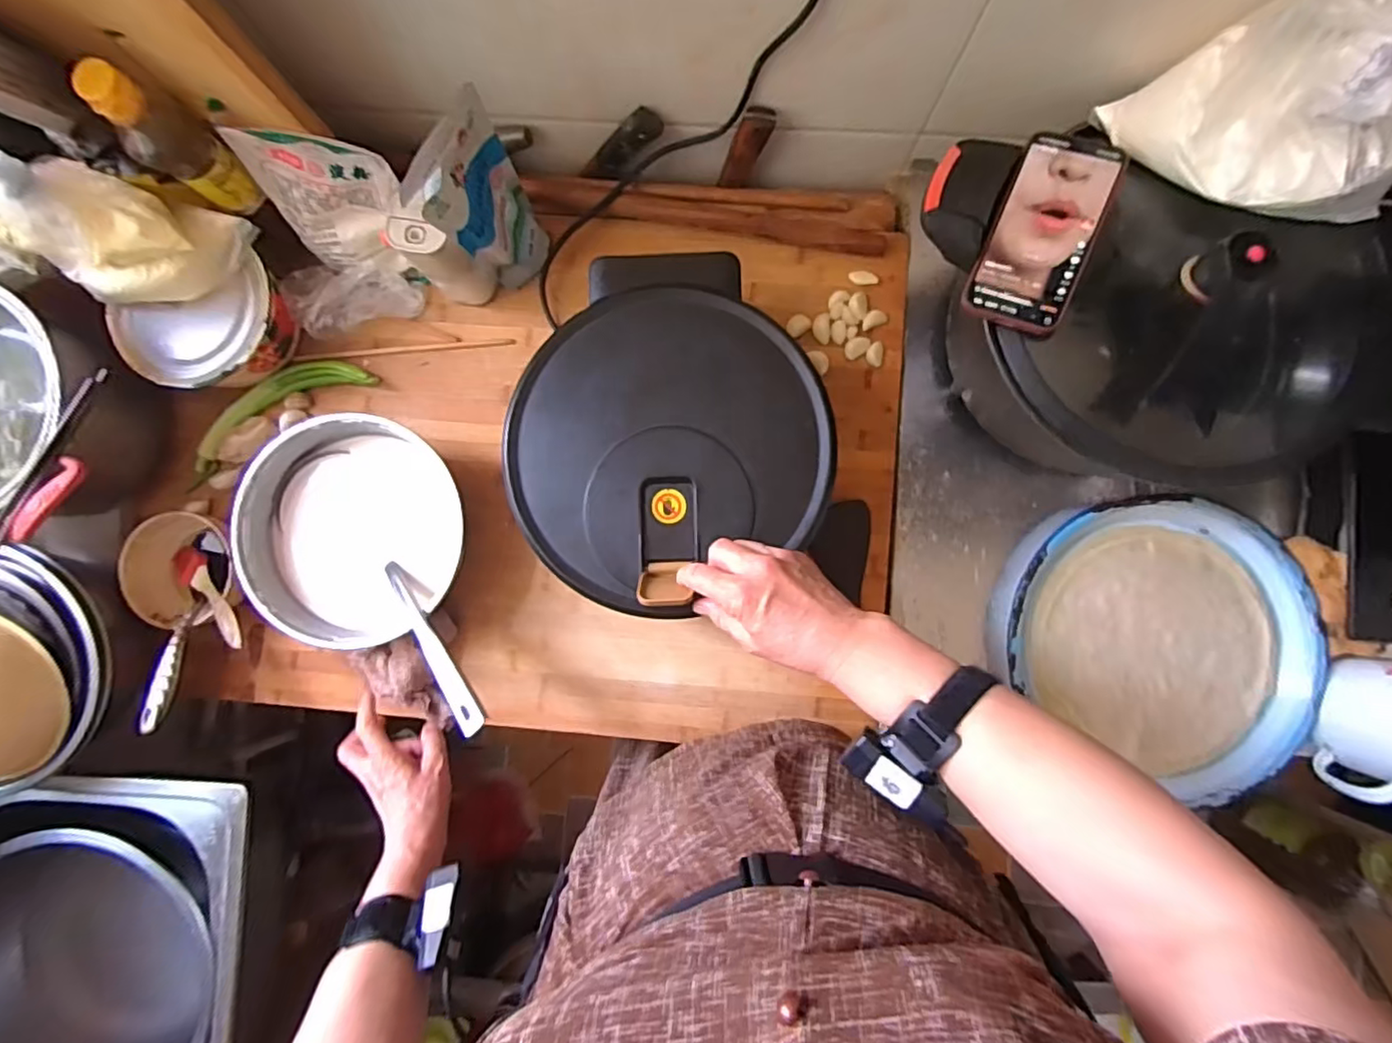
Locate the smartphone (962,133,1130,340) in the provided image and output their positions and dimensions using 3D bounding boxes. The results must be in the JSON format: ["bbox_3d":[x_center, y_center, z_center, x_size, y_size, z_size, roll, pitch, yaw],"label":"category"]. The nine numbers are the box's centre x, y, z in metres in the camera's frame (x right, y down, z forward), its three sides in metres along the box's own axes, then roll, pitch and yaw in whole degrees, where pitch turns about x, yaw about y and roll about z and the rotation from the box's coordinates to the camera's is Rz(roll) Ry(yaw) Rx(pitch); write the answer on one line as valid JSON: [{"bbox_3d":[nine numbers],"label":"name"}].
[{"bbox_3d":[0.284,-0.237,0.489,0.079,0.013,0.165,23,87,3],"label":"smartphone"}]

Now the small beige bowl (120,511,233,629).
[{"bbox_3d":[-0.528,0.046,0.646,0.120,0.060,0.121,0,87,1],"label":"small beige bowl"}]

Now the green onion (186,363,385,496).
[{"bbox_3d":[-0.467,-0.131,0.665,0.230,0.031,0.073,-27,86,0],"label":"green onion"}]

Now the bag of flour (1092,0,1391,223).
[{"bbox_3d":[0.422,-0.287,0.422,0.092,0.146,0.193,-45,87,-1],"label":"bag of flour"}]

